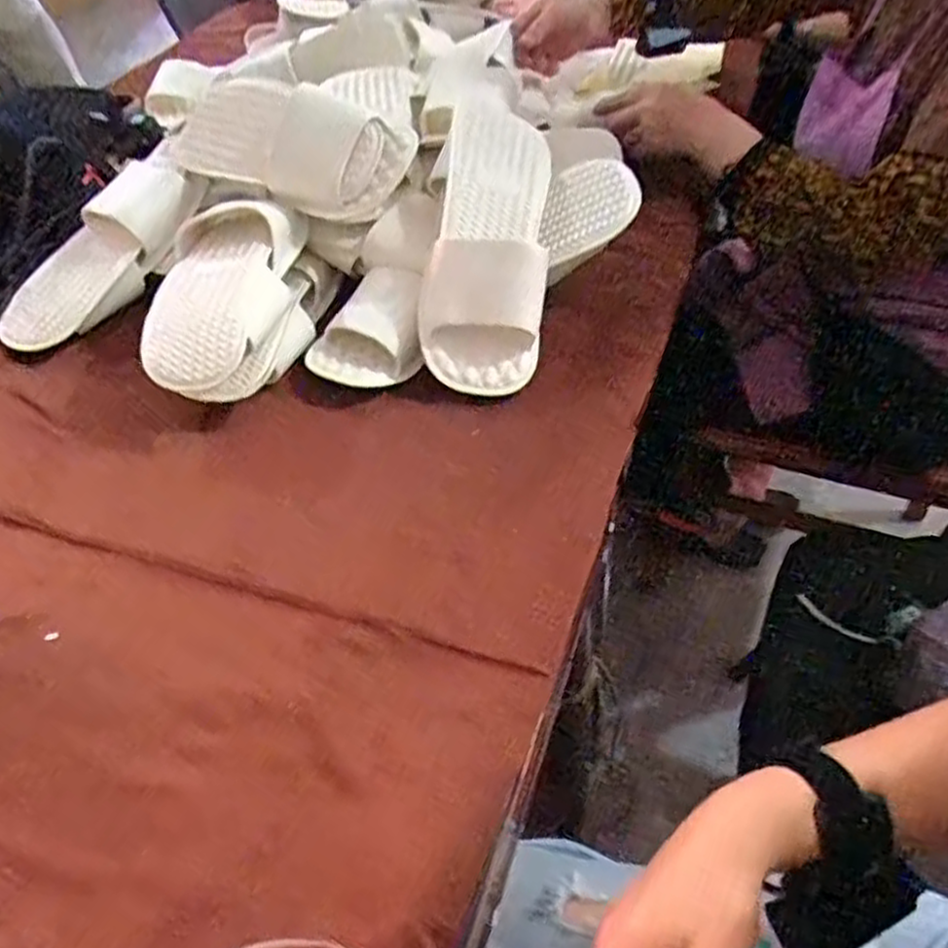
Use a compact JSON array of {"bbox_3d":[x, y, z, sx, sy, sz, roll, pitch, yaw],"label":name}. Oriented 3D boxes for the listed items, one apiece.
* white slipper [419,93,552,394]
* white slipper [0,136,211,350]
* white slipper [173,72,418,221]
[{"bbox_3d":[0.015,-0.217,0.672,0.096,0.063,0.301,3,66,8],"label":"white slipper"},{"bbox_3d":[-0.354,-0.216,0.755,0.096,0.058,0.249,37,84,34],"label":"white slipper"},{"bbox_3d":[-0.170,-0.305,0.724,0.259,0.100,0.070,26,20,29],"label":"white slipper"}]

